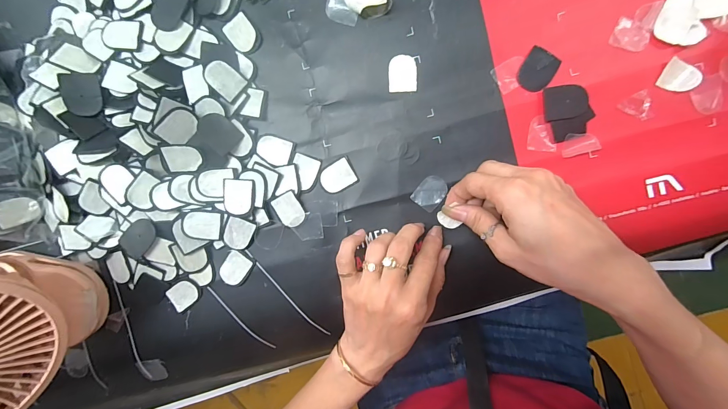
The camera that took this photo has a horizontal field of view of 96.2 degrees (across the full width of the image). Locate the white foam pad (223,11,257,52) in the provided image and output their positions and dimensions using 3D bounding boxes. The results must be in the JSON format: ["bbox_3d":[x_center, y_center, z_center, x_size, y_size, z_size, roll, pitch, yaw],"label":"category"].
[{"bbox_3d":[-0.107,-0.151,0.288,0.023,0.004,0.030,-39,91,6],"label":"white foam pad"}]

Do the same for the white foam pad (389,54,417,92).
[{"bbox_3d":[0.034,-0.113,0.282,0.024,0.004,0.030,-1,95,4],"label":"white foam pad"}]

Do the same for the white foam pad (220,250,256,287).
[{"bbox_3d":[-0.121,0.061,0.306,0.027,0.004,0.031,32,96,1],"label":"white foam pad"}]

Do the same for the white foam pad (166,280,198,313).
[{"bbox_3d":[-0.172,0.087,0.310,0.028,0.005,0.025,-28,93,6],"label":"white foam pad"}]

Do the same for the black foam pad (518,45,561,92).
[{"bbox_3d":[0.147,-0.113,0.275,0.027,0.004,0.034,31,96,1],"label":"black foam pad"}]

